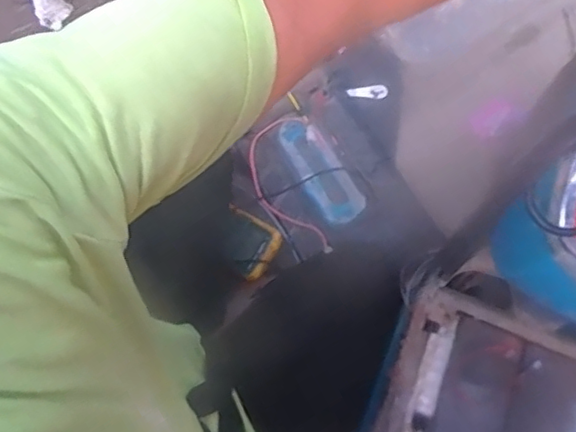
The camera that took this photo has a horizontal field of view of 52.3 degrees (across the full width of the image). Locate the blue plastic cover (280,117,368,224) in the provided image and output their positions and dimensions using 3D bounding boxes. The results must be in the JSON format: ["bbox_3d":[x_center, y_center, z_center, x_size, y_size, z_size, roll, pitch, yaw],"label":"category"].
[{"bbox_3d":[0.056,-0.084,1.034,0.082,0.024,0.211,-27,75,-9],"label":"blue plastic cover"}]

